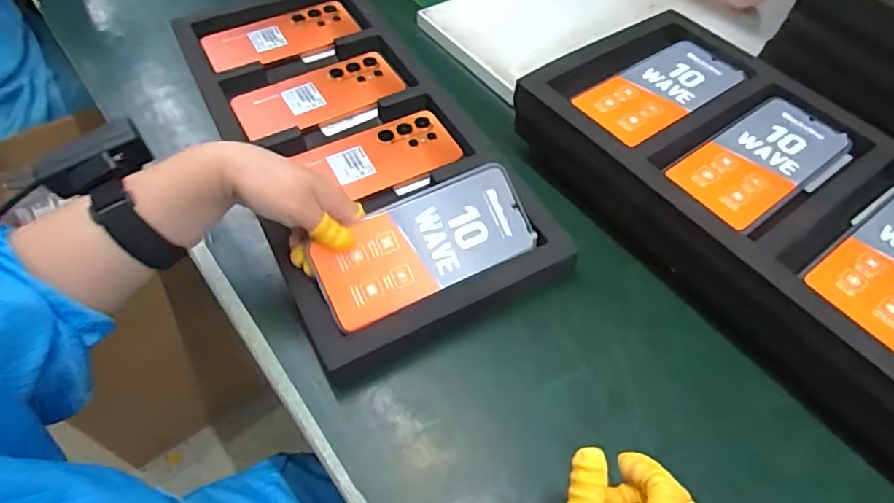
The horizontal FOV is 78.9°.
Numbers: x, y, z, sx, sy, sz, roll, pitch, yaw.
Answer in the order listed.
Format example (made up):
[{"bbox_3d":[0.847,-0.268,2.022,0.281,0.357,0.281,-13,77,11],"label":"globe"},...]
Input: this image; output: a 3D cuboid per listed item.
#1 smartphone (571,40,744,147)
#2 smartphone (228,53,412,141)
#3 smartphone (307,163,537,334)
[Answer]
[{"bbox_3d":[0.196,-0.150,0.499,0.167,0.008,0.074,-30,61,-24],"label":"smartphone"},{"bbox_3d":[-0.134,-0.164,0.576,0.171,0.012,0.076,-23,58,-20],"label":"smartphone"},{"bbox_3d":[-0.017,-0.006,0.426,0.170,0.004,0.076,-24,89,-13],"label":"smartphone"}]

